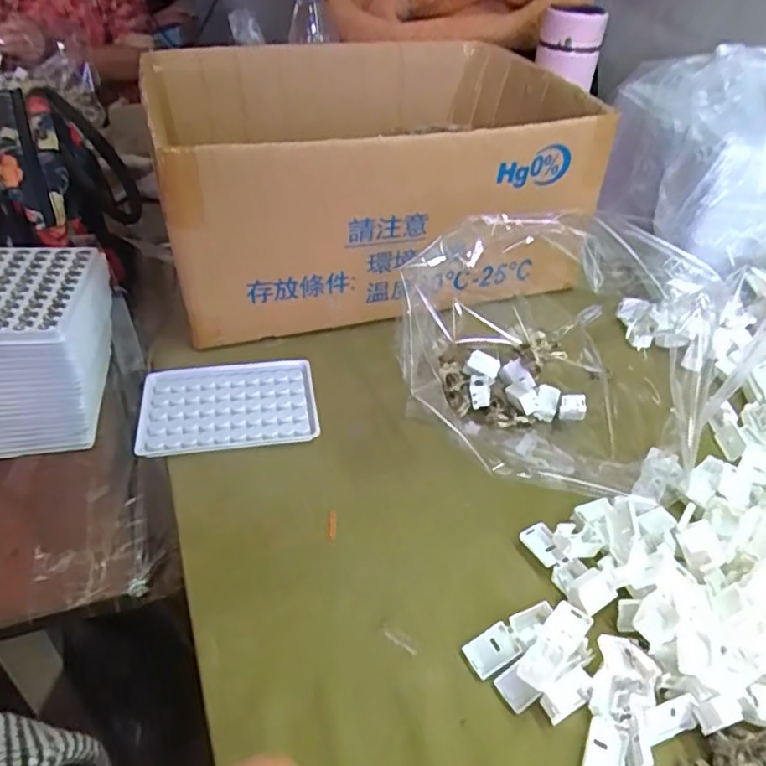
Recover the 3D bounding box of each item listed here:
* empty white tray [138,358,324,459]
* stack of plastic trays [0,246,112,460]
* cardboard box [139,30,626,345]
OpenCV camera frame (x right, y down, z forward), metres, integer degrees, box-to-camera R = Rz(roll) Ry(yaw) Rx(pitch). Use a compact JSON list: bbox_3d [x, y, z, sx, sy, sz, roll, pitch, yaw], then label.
[{"bbox_3d":[-0.120,0.019,0.489,0.131,0.017,0.088,-8,40,-8],"label":"empty white tray"},{"bbox_3d":[-0.273,-0.023,0.505,0.102,0.122,0.119,-3,40,-3],"label":"stack of plastic trays"},{"bbox_3d":[-0.018,-0.214,0.639,0.388,0.180,0.314,-12,41,-12],"label":"cardboard box"}]

